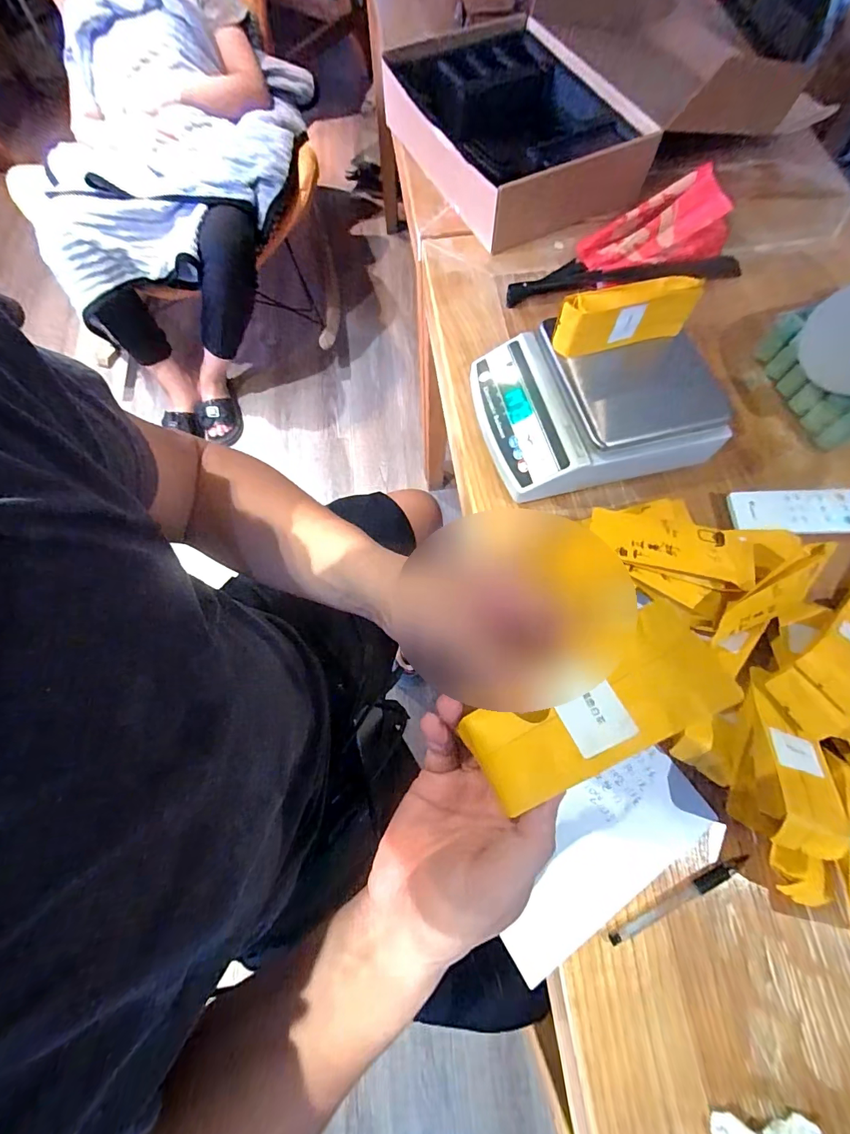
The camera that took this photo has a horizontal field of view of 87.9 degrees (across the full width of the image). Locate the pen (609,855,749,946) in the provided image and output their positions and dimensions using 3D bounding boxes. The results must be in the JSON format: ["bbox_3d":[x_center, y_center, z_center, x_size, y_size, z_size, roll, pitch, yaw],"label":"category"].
[{"bbox_3d":[0.214,0.279,0.370,0.133,0.015,0.013,-25,72,-8],"label":"pen"}]

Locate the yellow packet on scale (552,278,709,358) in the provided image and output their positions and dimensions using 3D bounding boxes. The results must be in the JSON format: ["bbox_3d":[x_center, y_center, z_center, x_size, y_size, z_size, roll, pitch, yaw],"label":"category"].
[{"bbox_3d":[0.206,-0.259,0.459,0.142,0.055,0.026,-10,70,-3],"label":"yellow packet on scale"}]

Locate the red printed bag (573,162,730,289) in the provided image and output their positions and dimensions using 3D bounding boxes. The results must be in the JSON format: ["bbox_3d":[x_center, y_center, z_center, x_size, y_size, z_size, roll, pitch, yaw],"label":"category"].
[{"bbox_3d":[0.311,-0.455,0.590,0.195,0.062,0.082,-19,71,-6],"label":"red printed bag"}]

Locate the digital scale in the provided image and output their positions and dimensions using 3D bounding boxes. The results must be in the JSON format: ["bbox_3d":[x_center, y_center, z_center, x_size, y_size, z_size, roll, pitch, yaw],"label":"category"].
[{"bbox_3d":[0.183,-0.191,0.498,0.230,0.070,0.193,-12,71,-3],"label":"digital scale"}]

